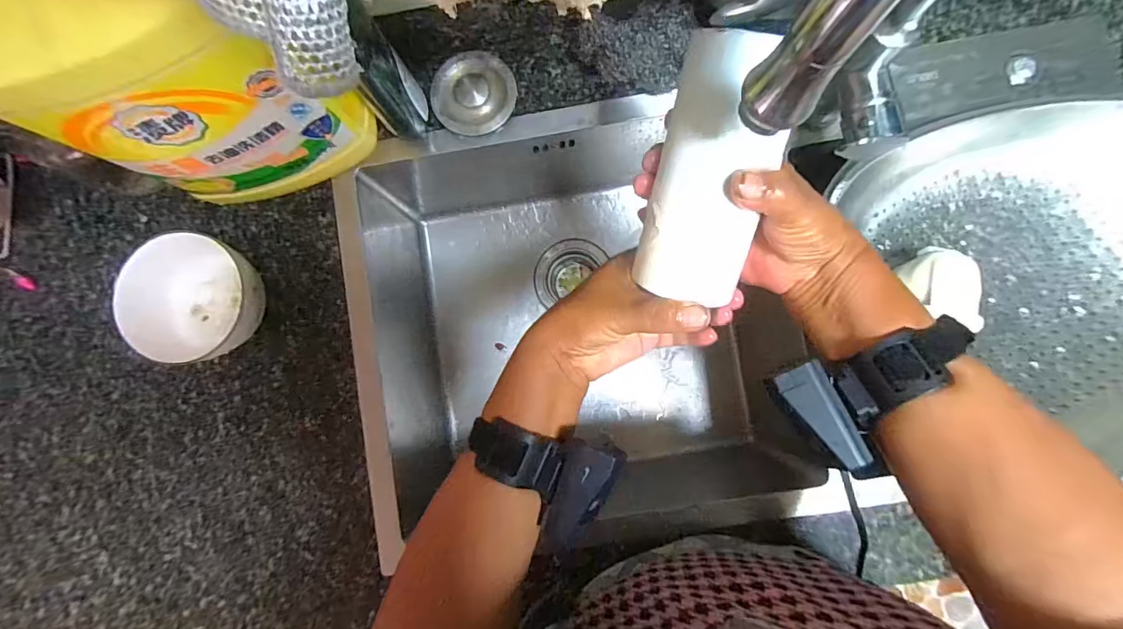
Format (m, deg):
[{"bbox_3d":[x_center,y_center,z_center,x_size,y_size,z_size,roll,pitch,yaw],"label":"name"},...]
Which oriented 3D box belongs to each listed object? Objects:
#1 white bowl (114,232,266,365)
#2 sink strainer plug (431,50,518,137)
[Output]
[{"bbox_3d":[-0.339,-0.010,0.460,0.102,0.068,0.116,19,87,4],"label":"white bowl"},{"bbox_3d":[-0.088,-0.219,0.484,0.081,0.019,0.078,0,86,2],"label":"sink strainer plug"}]

